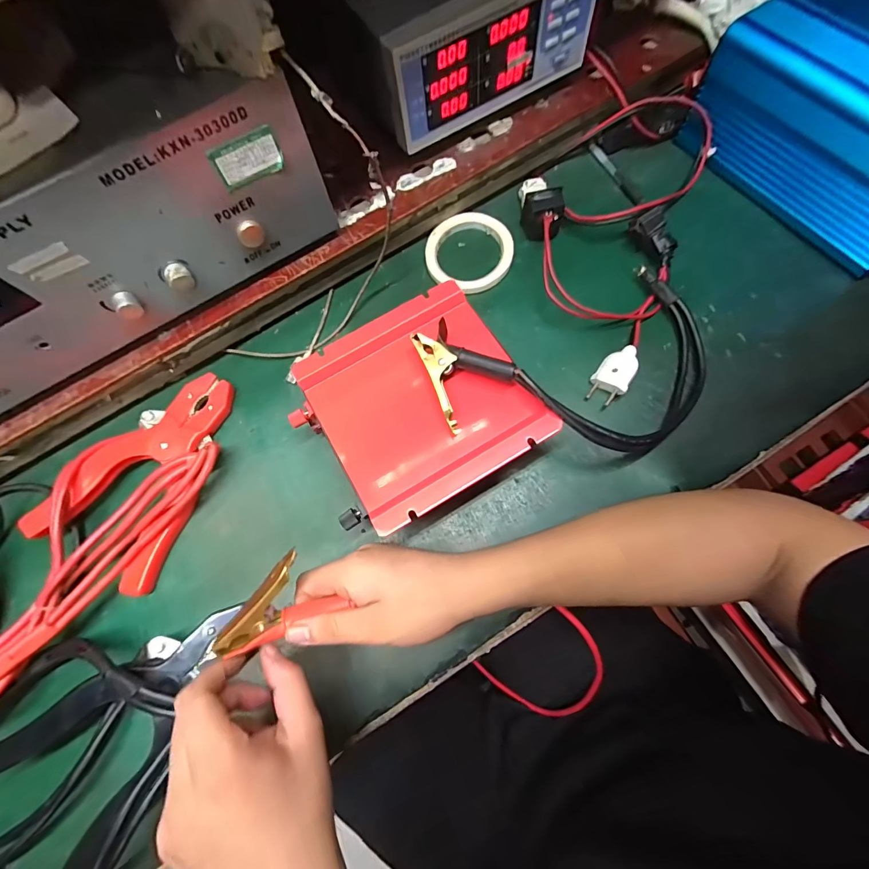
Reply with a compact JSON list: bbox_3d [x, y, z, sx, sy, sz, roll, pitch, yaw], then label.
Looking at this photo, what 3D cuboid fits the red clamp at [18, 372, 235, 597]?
[{"bbox_3d":[-0.275,0.029,0.379,0.118,0.031,0.209,21,76,9],"label":"red clamp"}]

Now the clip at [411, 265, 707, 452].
[{"bbox_3d":[0.122,-0.067,0.349,0.273,0.053,0.180,-6,75,-17],"label":"clip"}]

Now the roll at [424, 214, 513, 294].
[{"bbox_3d":[0.039,-0.202,0.438,0.095,0.009,0.093,-1,74,3],"label":"roll"}]

